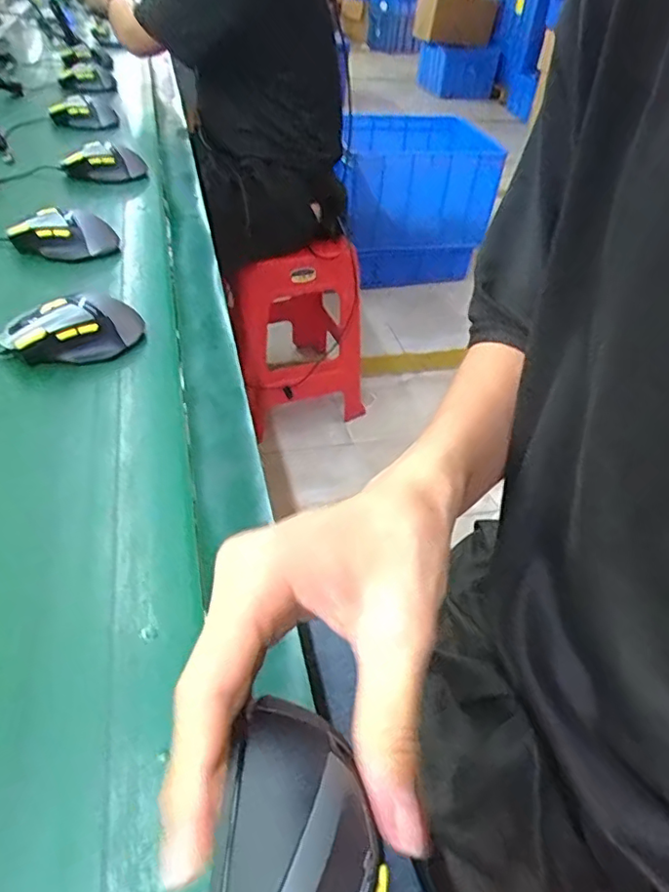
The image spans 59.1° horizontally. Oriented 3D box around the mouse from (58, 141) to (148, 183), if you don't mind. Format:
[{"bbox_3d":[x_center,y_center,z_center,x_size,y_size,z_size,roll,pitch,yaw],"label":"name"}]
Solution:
[{"bbox_3d":[-0.351,-0.425,0.895,0.118,0.045,0.093,-11,42,-20],"label":"mouse"}]

